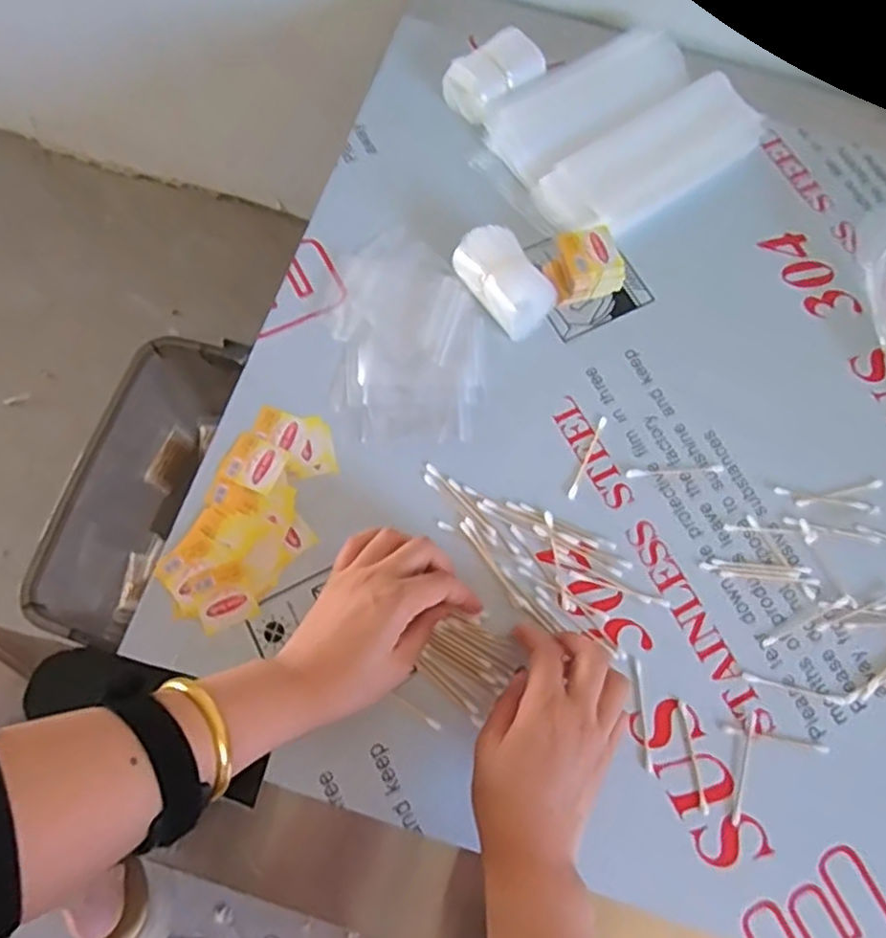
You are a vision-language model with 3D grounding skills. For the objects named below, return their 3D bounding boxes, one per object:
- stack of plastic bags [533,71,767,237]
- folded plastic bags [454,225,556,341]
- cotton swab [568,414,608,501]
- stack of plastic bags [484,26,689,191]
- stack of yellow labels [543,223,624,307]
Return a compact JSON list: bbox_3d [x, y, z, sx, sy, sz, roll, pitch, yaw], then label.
[{"bbox_3d":[0.184,-0.270,0.601,0.220,0.015,0.081,-35,78,-11],"label":"stack of plastic bags"},{"bbox_3d":[0.050,-0.151,0.553,0.051,0.035,0.083,-37,78,-12],"label":"folded plastic bags"},{"bbox_3d":[0.111,-0.009,0.529,0.006,0.004,0.072,24,74,5],"label":"cotton swab"},{"bbox_3d":[0.131,-0.327,0.610,0.199,0.019,0.073,-36,78,-12],"label":"stack of plastic bags"},{"bbox_3d":[0.116,-0.166,0.557,0.055,0.037,0.050,-13,74,-6],"label":"stack of yellow labels"}]

